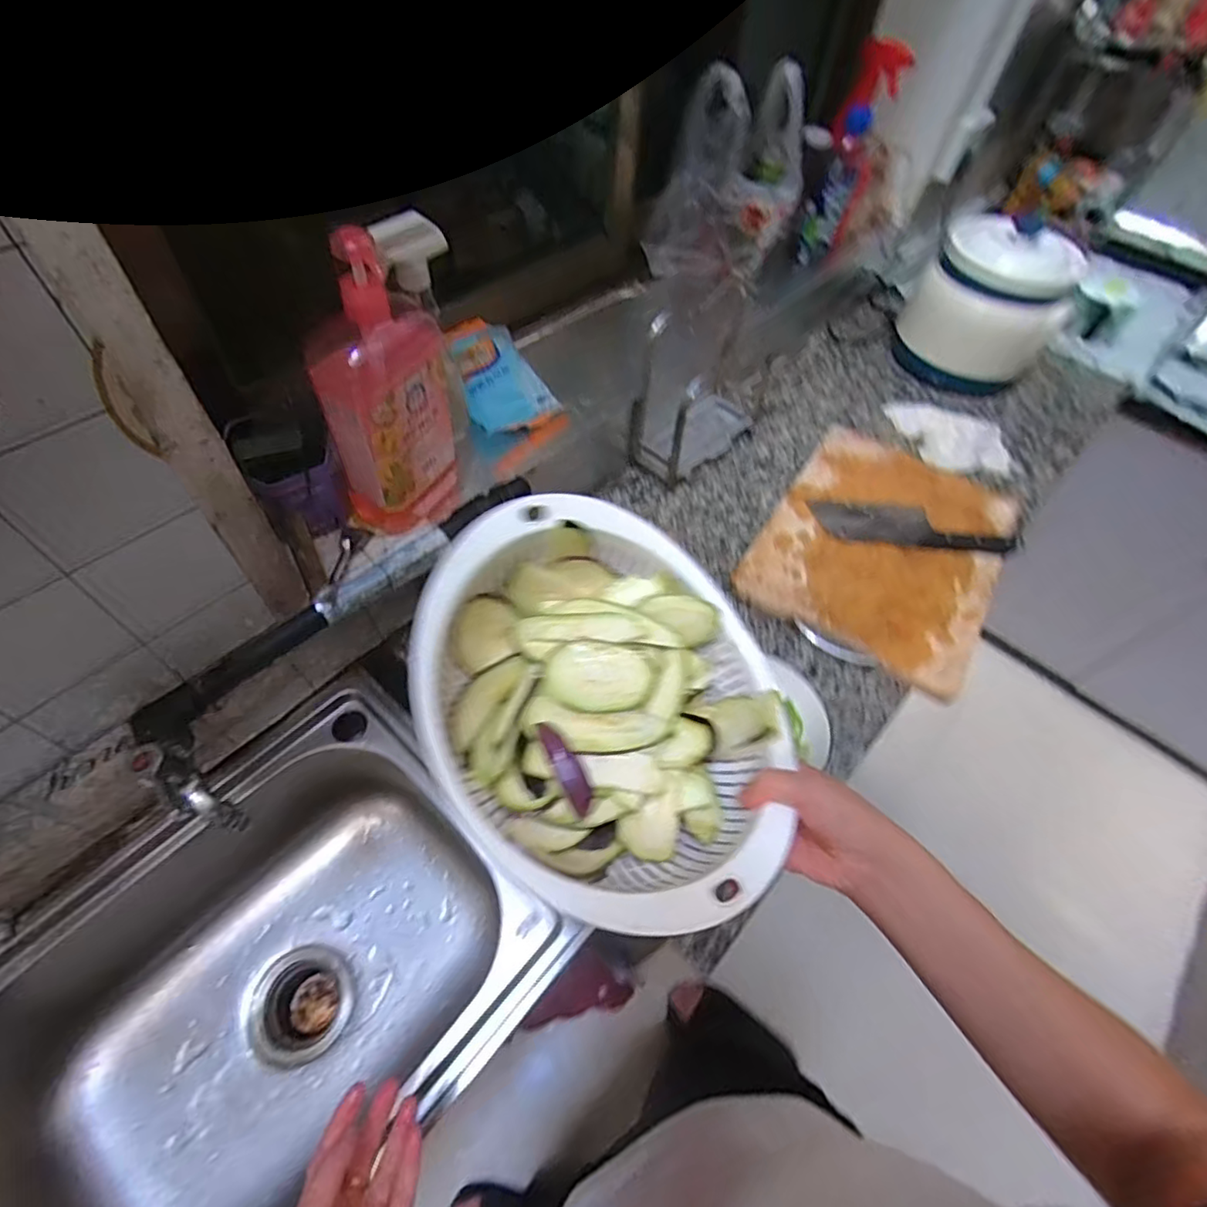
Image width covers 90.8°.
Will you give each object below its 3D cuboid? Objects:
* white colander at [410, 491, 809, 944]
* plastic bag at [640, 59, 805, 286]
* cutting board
[{"bbox_3d":[0.002,0.065,0.396,0.225,0.095,0.273,-33,73,-23],"label":"white colander"},{"bbox_3d":[0.172,-0.599,0.850,0.187,0.250,0.097,-3,55,-7],"label":"plastic bag"},{"bbox_3d":[0.390,-0.092,0.816,0.290,0.017,0.395,31,58,16],"label":"cutting board"}]

